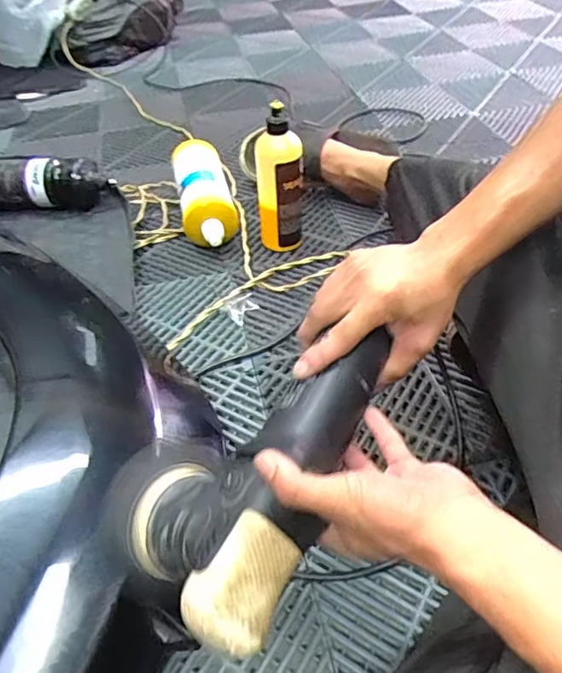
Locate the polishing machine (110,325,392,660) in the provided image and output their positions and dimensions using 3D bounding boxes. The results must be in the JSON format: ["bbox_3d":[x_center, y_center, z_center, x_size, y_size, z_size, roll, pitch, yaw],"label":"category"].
[{"bbox_3d":[-0.026,0.088,0.404,0.157,0.083,0.231,23,50,25],"label":"polishing machine"}]

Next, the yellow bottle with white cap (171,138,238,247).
[{"bbox_3d":[-0.124,-0.230,0.874,0.087,0.092,0.227,-9,45,-6],"label":"yellow bottle with white cap"}]

